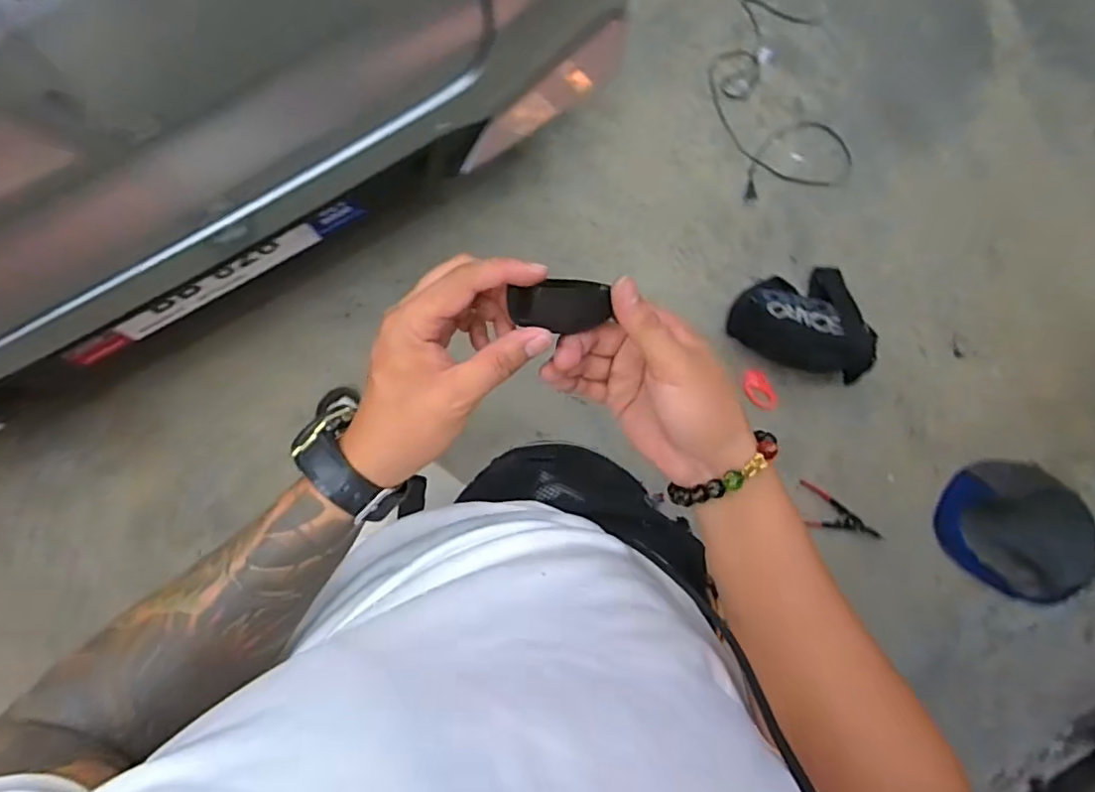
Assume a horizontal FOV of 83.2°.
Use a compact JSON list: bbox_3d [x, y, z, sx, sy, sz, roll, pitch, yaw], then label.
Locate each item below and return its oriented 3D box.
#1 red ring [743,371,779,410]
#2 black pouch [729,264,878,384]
[{"bbox_3d":[0.510,-0.013,1.478,0.055,0.022,0.110,-35,93,-4],"label":"red ring"},{"bbox_3d":[0.602,-0.189,1.407,0.328,0.139,0.247,18,89,-5],"label":"black pouch"}]

